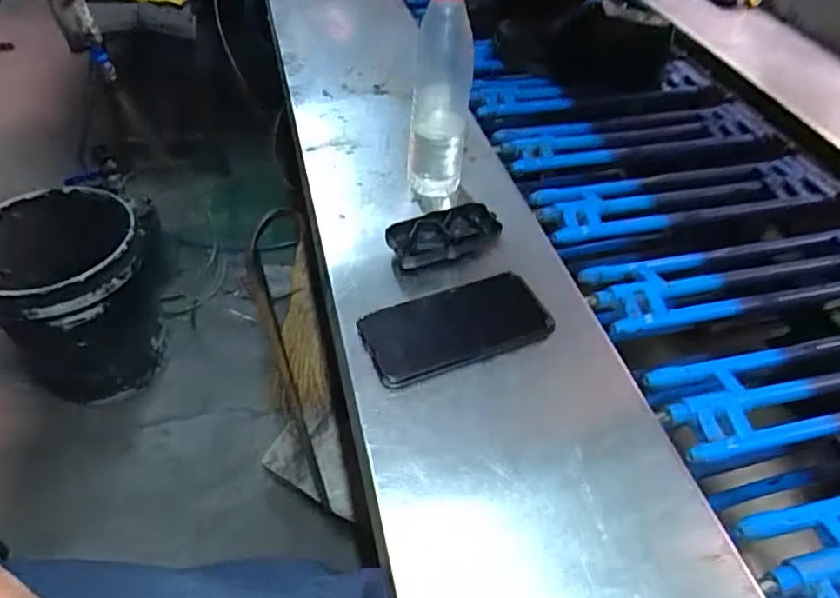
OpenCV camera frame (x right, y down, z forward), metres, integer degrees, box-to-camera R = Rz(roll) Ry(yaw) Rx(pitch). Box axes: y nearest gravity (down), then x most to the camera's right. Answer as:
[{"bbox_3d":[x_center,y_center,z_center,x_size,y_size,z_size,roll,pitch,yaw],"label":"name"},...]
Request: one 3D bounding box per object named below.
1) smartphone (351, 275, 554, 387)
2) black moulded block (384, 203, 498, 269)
[{"bbox_3d":[0.033,0.023,0.510,0.162,0.009,0.077,-17,50,-17],"label":"smartphone"},{"bbox_3d":[0.026,-0.064,0.571,0.111,0.022,0.047,-18,50,-18],"label":"black moulded block"}]

